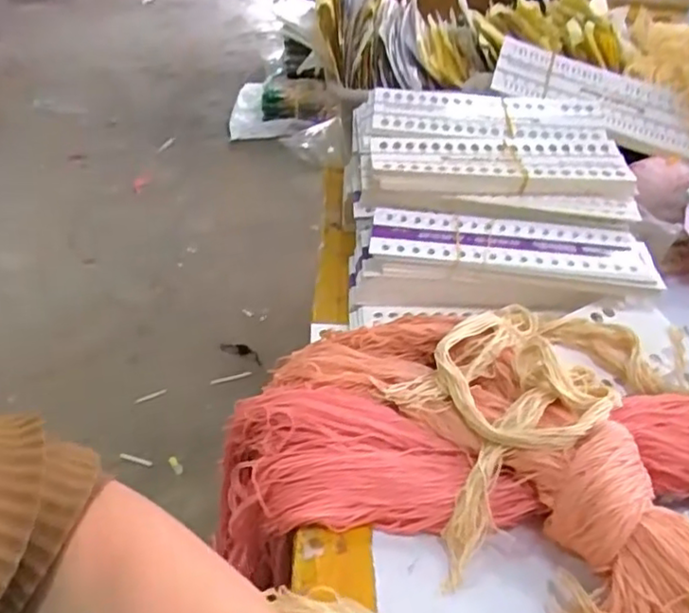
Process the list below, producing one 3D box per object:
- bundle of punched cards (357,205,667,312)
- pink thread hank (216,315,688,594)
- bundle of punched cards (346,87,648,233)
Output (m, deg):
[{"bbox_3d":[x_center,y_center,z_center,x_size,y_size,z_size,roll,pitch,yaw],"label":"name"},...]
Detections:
[{"bbox_3d":[0.137,-0.038,0.617,0.268,0.055,0.097,7,37,7],"label":"bundle of punched cards"},{"bbox_3d":[0.088,0.118,0.502,0.367,0.156,0.203,6,37,6],"label":"pink thread hank"},{"bbox_3d":[0.145,-0.165,0.704,0.283,0.053,0.207,5,37,5],"label":"bundle of punched cards"}]

